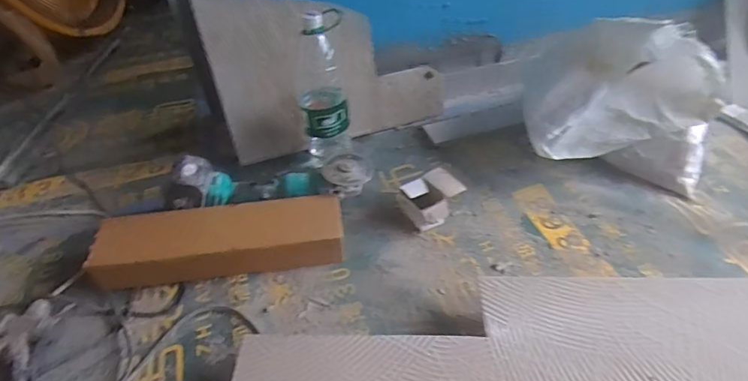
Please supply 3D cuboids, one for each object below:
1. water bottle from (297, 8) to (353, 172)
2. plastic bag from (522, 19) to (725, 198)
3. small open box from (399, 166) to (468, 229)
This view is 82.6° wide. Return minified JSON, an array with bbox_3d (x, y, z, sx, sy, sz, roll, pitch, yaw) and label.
[{"bbox_3d":[-0.100,-0.188,0.838,0.102,0.306,0.093,-11,46,-7],"label":"water bottle"},{"bbox_3d":[0.460,-0.151,0.797,0.332,0.276,0.155,2,45,5],"label":"plastic bag"},{"bbox_3d":[0.109,0.014,0.801,0.118,0.060,0.095,-26,49,-21],"label":"small open box"}]

